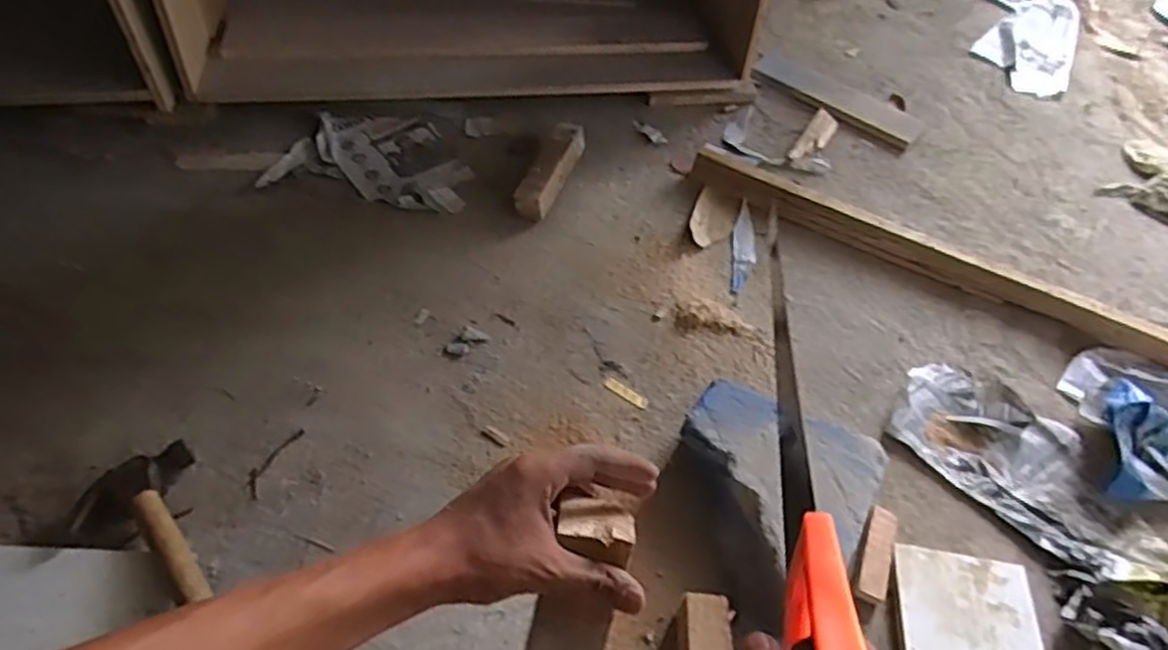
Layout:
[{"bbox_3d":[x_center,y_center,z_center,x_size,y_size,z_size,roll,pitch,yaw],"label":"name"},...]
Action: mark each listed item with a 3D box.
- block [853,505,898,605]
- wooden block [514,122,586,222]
[{"bbox_3d":[0.307,0.241,0.747,0.030,0.024,0.107,22,54,14],"label":"block"},{"bbox_3d":[-0.052,-0.239,1.092,0.050,0.053,0.199,18,53,11],"label":"wooden block"}]

